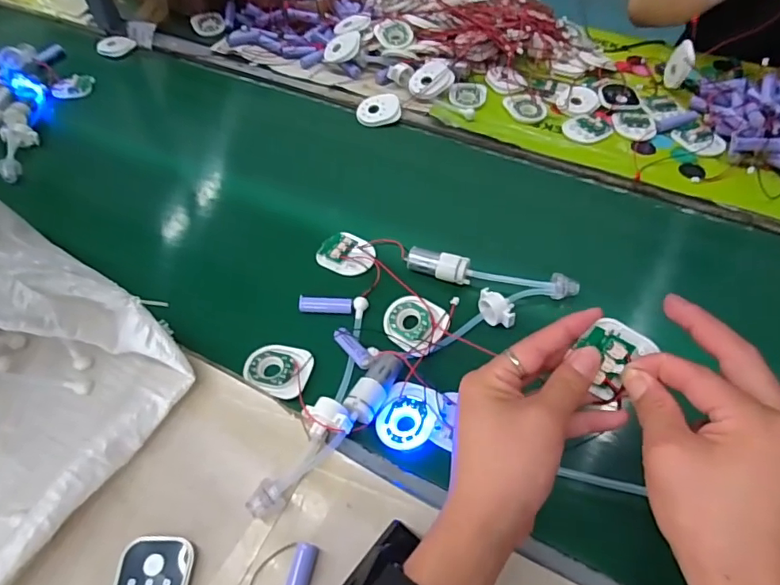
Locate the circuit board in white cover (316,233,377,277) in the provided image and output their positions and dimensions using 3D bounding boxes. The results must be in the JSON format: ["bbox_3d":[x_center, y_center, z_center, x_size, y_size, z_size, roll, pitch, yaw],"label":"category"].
[{"bbox_3d":[-0.044,-0.041,0.529,0.057,0.008,0.048,1,53,6],"label":"circuit board in white cover"}]

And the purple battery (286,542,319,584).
[{"bbox_3d":[-0.061,0.193,0.343,0.014,0.014,0.049,8,54,11],"label":"purple battery"}]

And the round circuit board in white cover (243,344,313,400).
[{"bbox_3d":[-0.096,0.067,0.445,0.056,0.008,0.048,8,54,10],"label":"round circuit board in white cover"}]

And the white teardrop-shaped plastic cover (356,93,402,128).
[{"bbox_3d":[-0.015,-0.242,0.690,0.059,0.010,0.053,-13,53,-5],"label":"white teardrop-shaped plastic cover"}]

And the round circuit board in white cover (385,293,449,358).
[{"bbox_3d":[0.020,0.027,0.461,0.060,0.008,0.048,35,80,32],"label":"round circuit board in white cover"}]

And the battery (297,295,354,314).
[{"bbox_3d":[-0.060,0.012,0.487,0.050,0.010,0.016,1,53,5],"label":"battery"}]

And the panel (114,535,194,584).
[{"bbox_3d":[-0.158,0.195,0.346,0.049,0.015,0.057,-2,53,3],"label":"panel"}]

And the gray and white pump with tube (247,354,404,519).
[{"bbox_3d":[-0.047,0.101,0.399,0.037,0.023,0.155,37,64,28],"label":"gray and white pump with tube"}]

